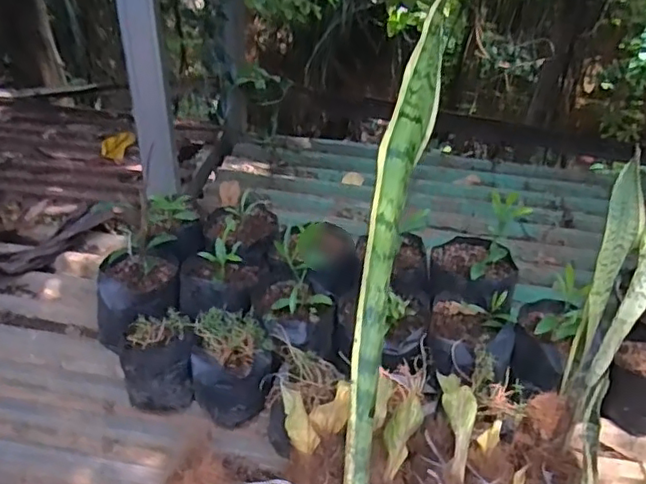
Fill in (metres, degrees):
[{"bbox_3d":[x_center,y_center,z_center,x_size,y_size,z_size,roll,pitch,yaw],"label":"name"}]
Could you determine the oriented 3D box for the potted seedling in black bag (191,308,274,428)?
[{"bbox_3d":[-0.146,0.208,1.017,0.134,0.131,0.132,-1,38,-7],"label":"potted seedling in black bag"}]

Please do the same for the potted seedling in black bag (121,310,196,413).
[{"bbox_3d":[-0.272,0.205,1.031,0.113,0.136,0.105,-4,39,-10],"label":"potted seedling in black bag"}]

